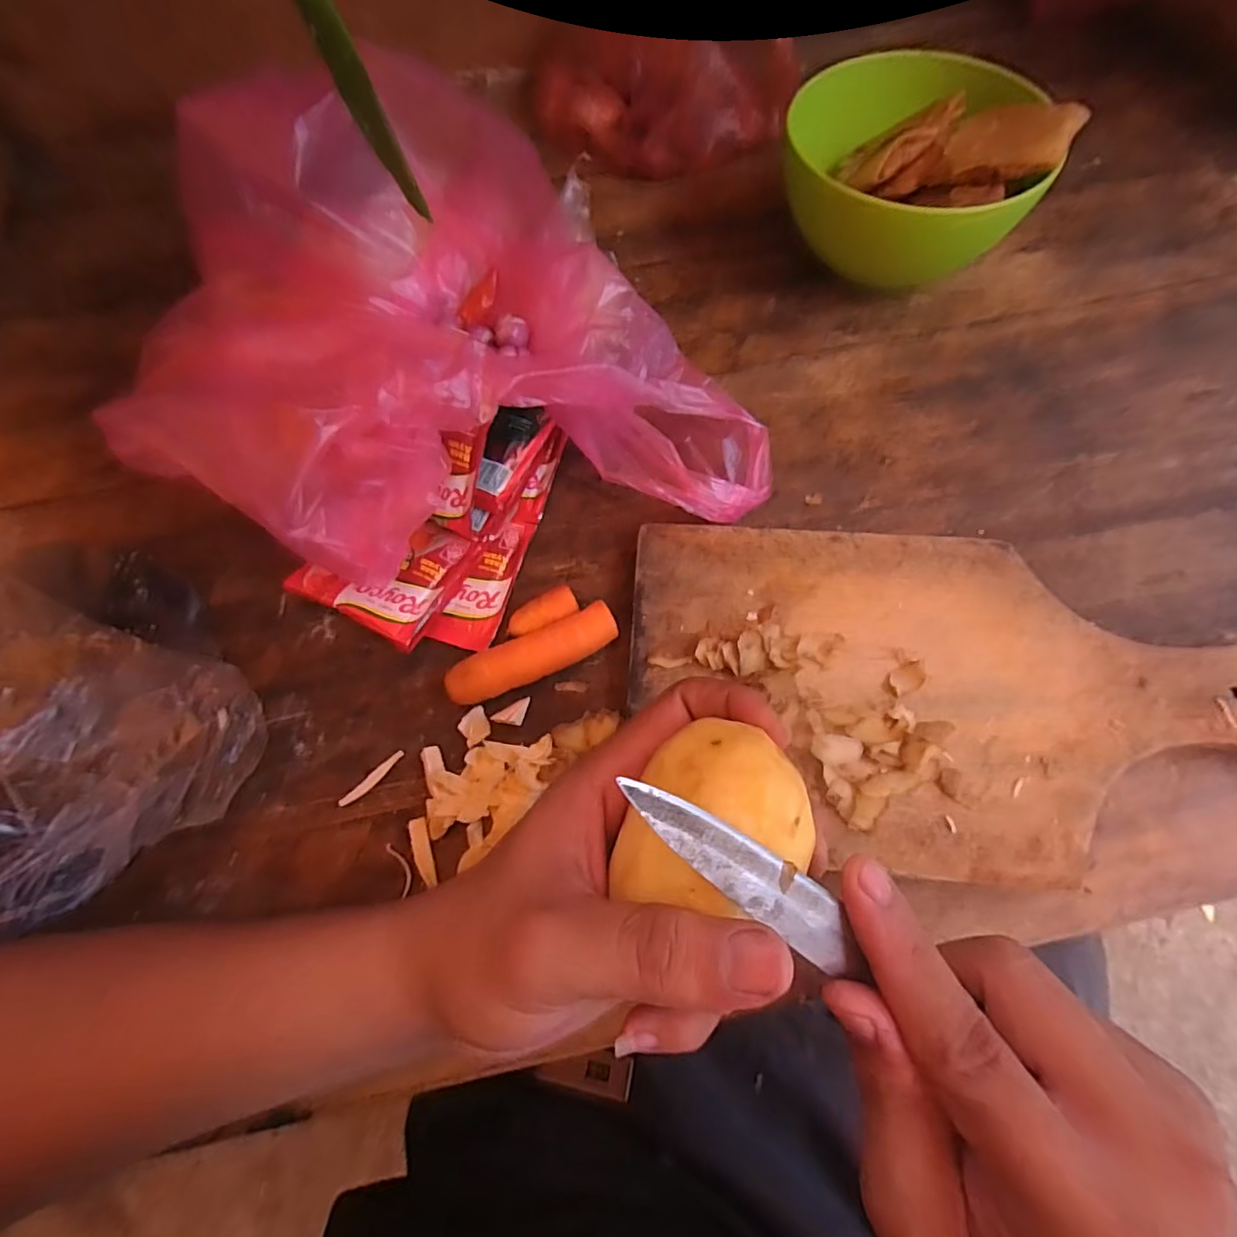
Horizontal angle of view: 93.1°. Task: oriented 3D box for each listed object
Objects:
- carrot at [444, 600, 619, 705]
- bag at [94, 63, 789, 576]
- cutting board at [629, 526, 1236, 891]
[{"bbox_3d":[-0.041,0.018,0.286,0.084,0.023,0.023,-26,68,-8],"label":"carrot"},{"bbox_3d":[-0.092,-0.151,0.312,0.302,0.117,0.251,-14,67,-3],"label":"bag"},{"bbox_3d":[0.148,0.033,0.273,0.284,0.021,0.156,5,67,5],"label":"cutting board"}]

